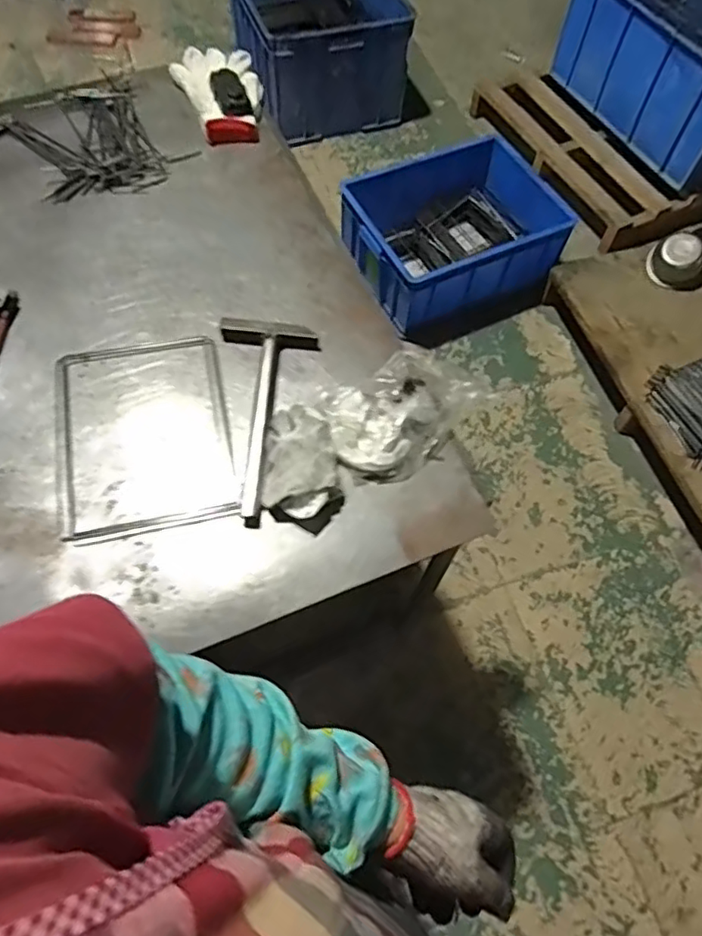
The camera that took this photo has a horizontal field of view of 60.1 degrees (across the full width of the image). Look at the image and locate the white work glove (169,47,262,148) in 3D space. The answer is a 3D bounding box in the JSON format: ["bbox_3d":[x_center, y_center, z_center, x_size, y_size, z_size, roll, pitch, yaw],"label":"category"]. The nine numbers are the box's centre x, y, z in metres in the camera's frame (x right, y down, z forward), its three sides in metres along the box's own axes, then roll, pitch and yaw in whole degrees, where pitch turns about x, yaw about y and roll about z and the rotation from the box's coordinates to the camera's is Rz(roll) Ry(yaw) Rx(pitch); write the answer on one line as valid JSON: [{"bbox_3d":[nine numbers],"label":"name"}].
[{"bbox_3d":[-0.219,-0.640,1.032,0.135,0.036,0.219,-17,67,-10],"label":"white work glove"}]

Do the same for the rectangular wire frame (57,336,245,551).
[{"bbox_3d":[-0.249,-0.045,0.735,0.202,0.013,0.268,-12,65,-9],"label":"rectangular wire frame"}]

